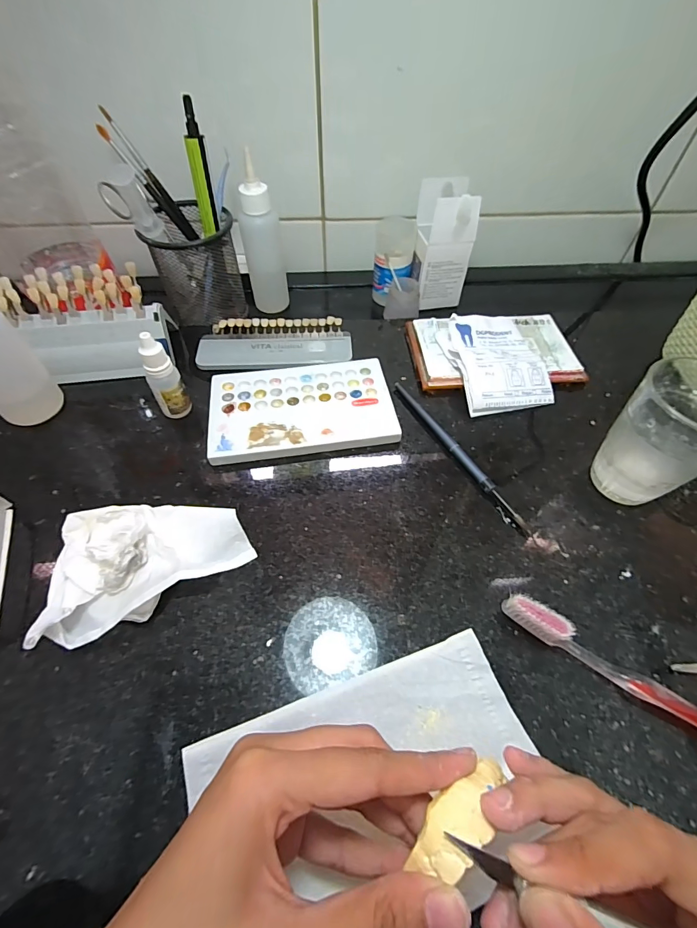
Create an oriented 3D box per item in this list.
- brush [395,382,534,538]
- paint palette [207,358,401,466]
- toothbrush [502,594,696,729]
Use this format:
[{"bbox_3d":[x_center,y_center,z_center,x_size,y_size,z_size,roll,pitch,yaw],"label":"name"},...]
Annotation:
[{"bbox_3d":[0.086,-0.011,0.321,0.009,0.007,0.168,-23,59,-17],"label":"brush"},{"bbox_3d":[-0.040,-0.049,0.342,0.151,0.012,0.095,-8,56,-7],"label":"paint palette"},{"bbox_3d":[0.174,0.127,0.214,0.186,0.024,0.013,29,59,17],"label":"toothbrush"}]

